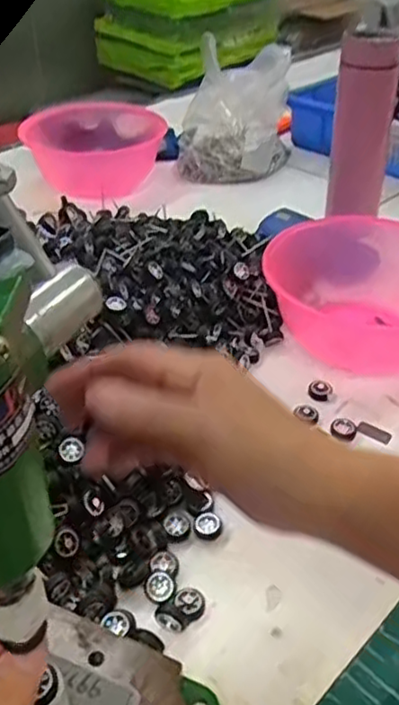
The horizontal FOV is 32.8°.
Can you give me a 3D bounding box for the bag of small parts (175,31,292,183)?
[{"bbox_3d":[0.053,-0.369,1.011,0.154,0.153,0.210,3,37,4],"label":"bag of small parts"}]

